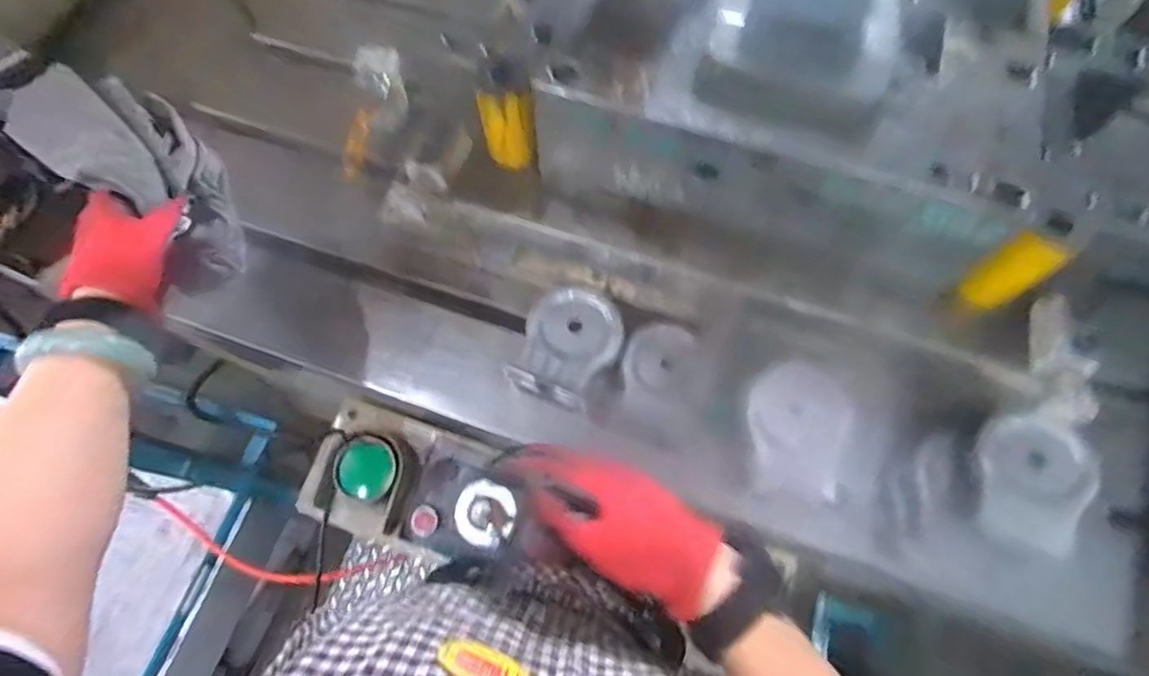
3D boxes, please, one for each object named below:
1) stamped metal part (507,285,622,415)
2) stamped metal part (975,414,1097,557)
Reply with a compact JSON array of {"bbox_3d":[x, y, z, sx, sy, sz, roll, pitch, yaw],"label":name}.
[{"bbox_3d":[-0.006,0.008,0.586,0.097,0.048,0.120,21,68,9],"label":"stamped metal part"},{"bbox_3d":[0.428,0.137,0.531,0.092,0.016,0.114,19,101,21],"label":"stamped metal part"}]

